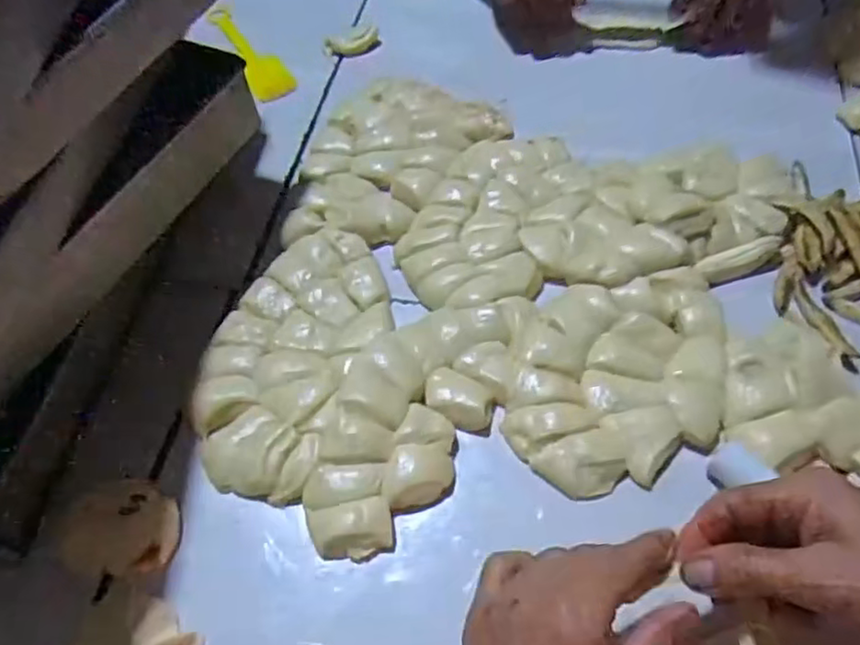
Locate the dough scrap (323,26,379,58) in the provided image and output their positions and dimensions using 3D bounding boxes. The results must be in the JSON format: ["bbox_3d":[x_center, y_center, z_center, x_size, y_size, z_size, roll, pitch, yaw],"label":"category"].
[{"bbox_3d":[-0.085,-0.303,0.705,0.061,0.015,0.022,-14,56,-5],"label":"dough scrap"}]

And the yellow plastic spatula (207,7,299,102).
[{"bbox_3d":[-0.199,-0.300,0.716,0.045,0.010,0.189,-27,60,-12],"label":"yellow plastic spatula"}]

